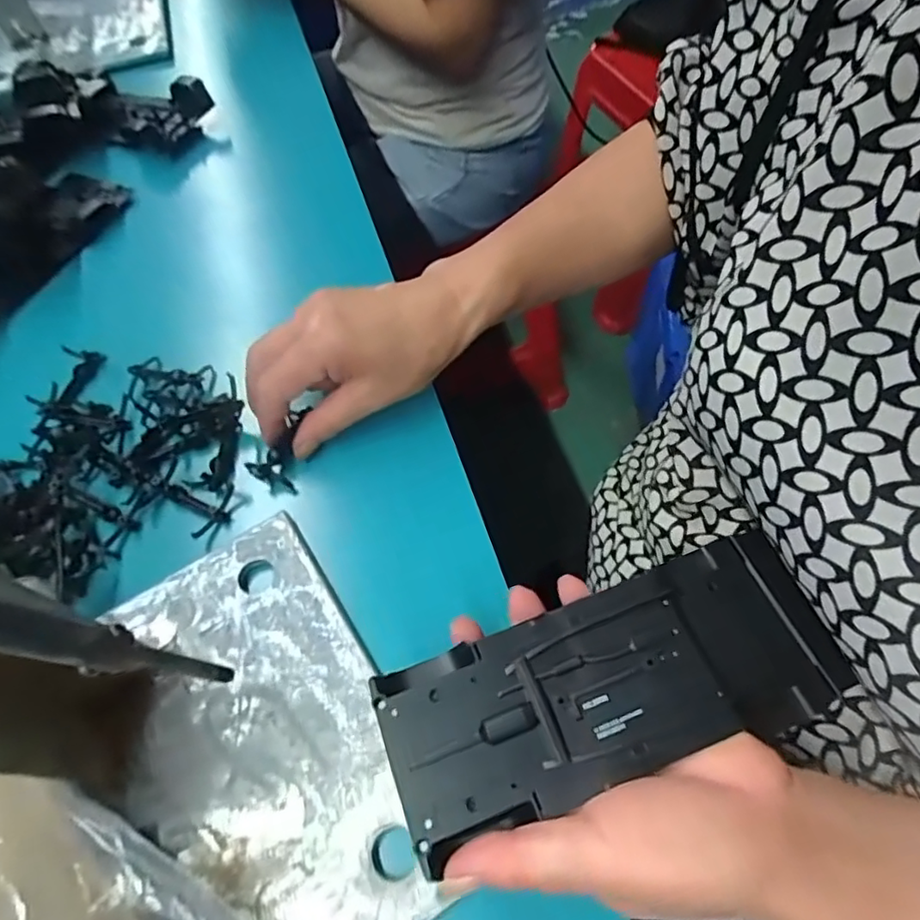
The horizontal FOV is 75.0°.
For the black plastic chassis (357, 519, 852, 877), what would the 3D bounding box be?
[{"bbox_3d":[0.059,0.089,0.242,0.177,0.020,0.072,-17,60,-10],"label":"black plastic chassis"}]

